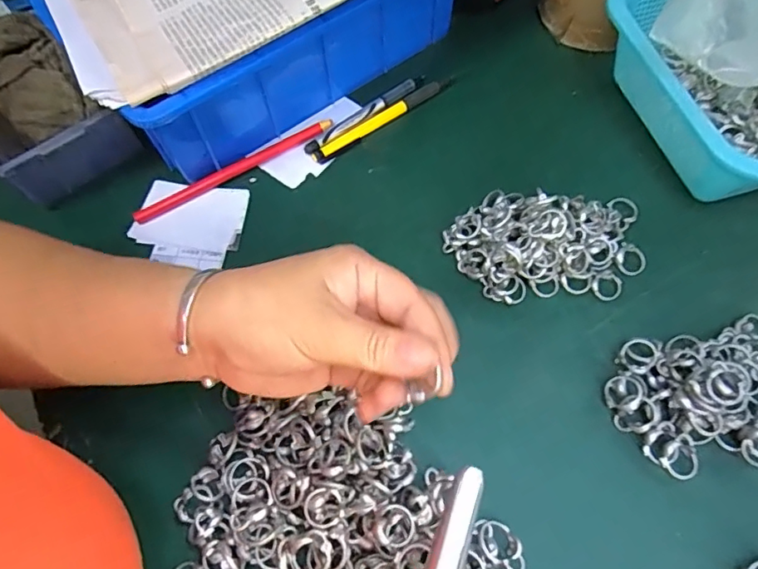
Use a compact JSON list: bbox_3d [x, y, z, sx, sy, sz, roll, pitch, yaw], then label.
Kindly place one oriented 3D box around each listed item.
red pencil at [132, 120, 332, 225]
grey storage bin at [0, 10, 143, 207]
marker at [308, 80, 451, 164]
[{"bbox_3d":[-0.112,-0.090,0.401,0.167,0.008,0.010,-29,67,-11],"label":"red pencil"},{"bbox_3d":[-0.274,-0.144,0.400,0.089,0.059,0.163,-39,69,-15],"label":"grey storage bin"},{"bbox_3d":[0.003,-0.135,0.416,0.132,0.009,0.011,-33,68,-13],"label":"marker"}]

